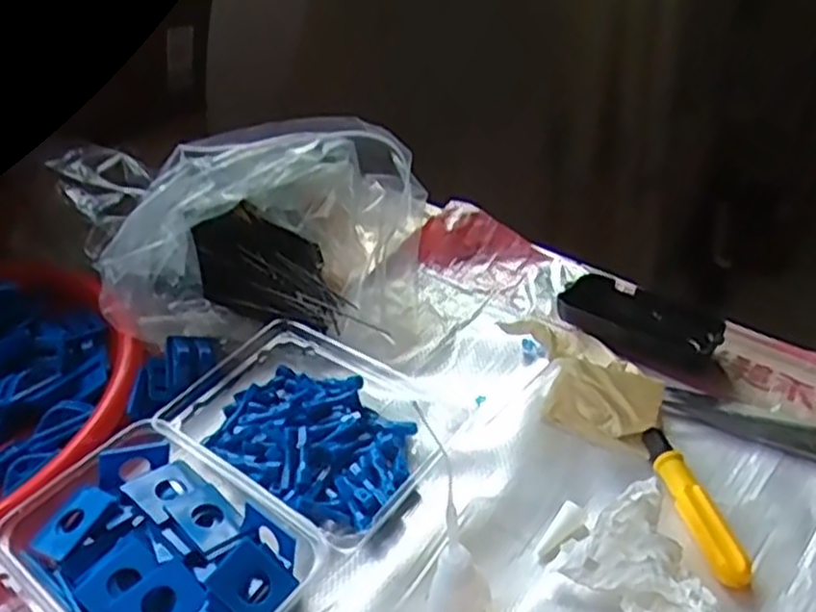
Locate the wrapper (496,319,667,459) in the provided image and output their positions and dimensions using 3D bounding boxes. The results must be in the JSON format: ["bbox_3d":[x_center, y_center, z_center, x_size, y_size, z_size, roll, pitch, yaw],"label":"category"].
[{"bbox_3d":[0.117,0.039,0.481,0.072,0.051,0.107,-30,44,-27],"label":"wrapper"}]

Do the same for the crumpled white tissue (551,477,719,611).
[{"bbox_3d":[0.128,0.136,0.364,0.053,0.045,0.100,-31,45,-28],"label":"crumpled white tissue"}]

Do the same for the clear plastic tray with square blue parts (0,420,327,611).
[{"bbox_3d":[-0.136,0.134,0.413,0.151,0.035,0.108,21,46,30],"label":"clear plastic tray with square blue parts"}]

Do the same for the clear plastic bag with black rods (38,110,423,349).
[{"bbox_3d":[-0.115,-0.057,0.583,0.242,0.116,0.161,-1,39,6],"label":"clear plastic bag with black rods"}]

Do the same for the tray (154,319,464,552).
[{"bbox_3d":[-0.068,0.071,0.485,0.174,0.031,0.127,20,45,29],"label":"tray"}]

